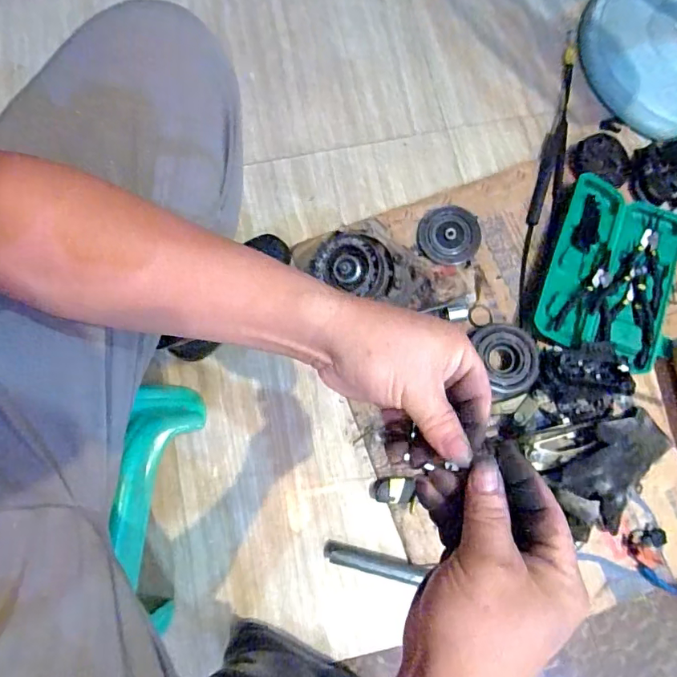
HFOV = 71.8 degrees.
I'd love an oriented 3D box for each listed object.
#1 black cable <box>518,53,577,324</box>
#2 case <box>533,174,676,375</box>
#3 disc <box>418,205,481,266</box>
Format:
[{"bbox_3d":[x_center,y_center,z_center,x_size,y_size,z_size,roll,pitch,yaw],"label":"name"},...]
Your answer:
[{"bbox_3d":[0.373,-0.286,0.826,0.042,0.021,0.555,17,80,4],"label":"black cable"},{"bbox_3d":[0.461,-0.108,0.778,0.224,0.040,0.306,22,80,5],"label":"case"},{"bbox_3d":[0.188,-0.176,0.796,0.101,0.010,0.104,0,79,1],"label":"disc"}]

